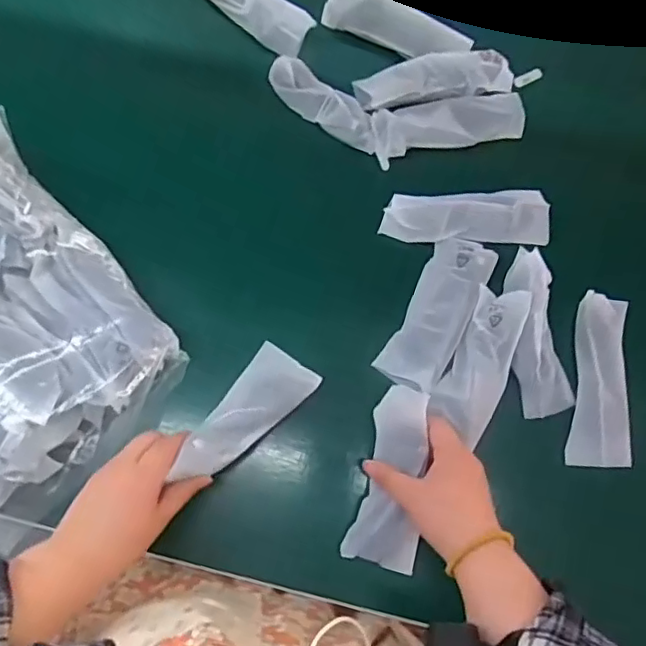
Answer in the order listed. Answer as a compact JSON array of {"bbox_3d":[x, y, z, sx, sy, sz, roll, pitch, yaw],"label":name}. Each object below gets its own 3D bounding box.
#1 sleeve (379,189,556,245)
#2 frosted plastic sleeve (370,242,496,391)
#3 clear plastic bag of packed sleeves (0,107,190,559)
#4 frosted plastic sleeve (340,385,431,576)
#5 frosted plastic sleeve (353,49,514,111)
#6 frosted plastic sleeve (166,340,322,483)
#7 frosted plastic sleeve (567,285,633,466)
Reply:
[{"bbox_3d":[0.131,-0.101,0.539,0.148,0.021,0.051,4,78,0],"label":"sleeve"},{"bbox_3d":[0.103,-0.009,0.528,0.056,0.021,0.141,28,79,5],"label":"frosted plastic sleeve"},{"bbox_3d":[-0.278,-0.003,0.499,0.207,0.066,0.306,-41,81,-8],"label":"clear plastic bag of packed sleeves"},{"bbox_3d":[0.058,0.127,0.484,0.057,0.018,0.146,10,87,2],"label":"frosted plastic sleeve"},{"bbox_3d":[0.108,-0.236,0.570,0.144,0.015,0.044,-8,78,-2],"label":"frosted plastic sleeve"},{"bbox_3d":[-0.068,0.077,0.492,0.057,0.022,0.136,40,59,8],"label":"frosted plastic sleeve"},{"bbox_3d":[0.241,0.048,0.512,0.043,0.017,0.149,8,78,1],"label":"frosted plastic sleeve"}]

